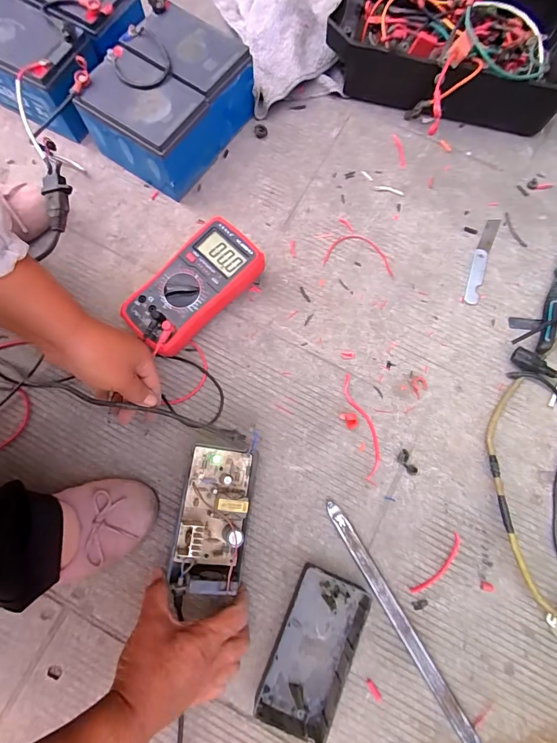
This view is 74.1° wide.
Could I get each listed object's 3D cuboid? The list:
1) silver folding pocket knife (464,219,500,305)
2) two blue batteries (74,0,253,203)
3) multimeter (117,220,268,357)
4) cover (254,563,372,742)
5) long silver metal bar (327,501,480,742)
[{"bbox_3d":[0.296,-0.163,0.538,0.022,0.005,0.147,22,77,4],"label":"silver folding pocket knife"},{"bbox_3d":[-0.154,-0.385,0.532,0.151,0.104,0.206,32,78,6],"label":"two blue batteries"},{"bbox_3d":[-0.111,-0.108,0.490,0.097,0.053,0.185,42,76,8],"label":"multimeter"},{"bbox_3d":[0.039,0.305,0.406,0.080,0.028,0.150,24,77,5],"label":"cover"},{"bbox_3d":[0.138,0.284,0.423,0.020,0.009,0.287,-29,79,-8],"label":"long silver metal bar"}]

